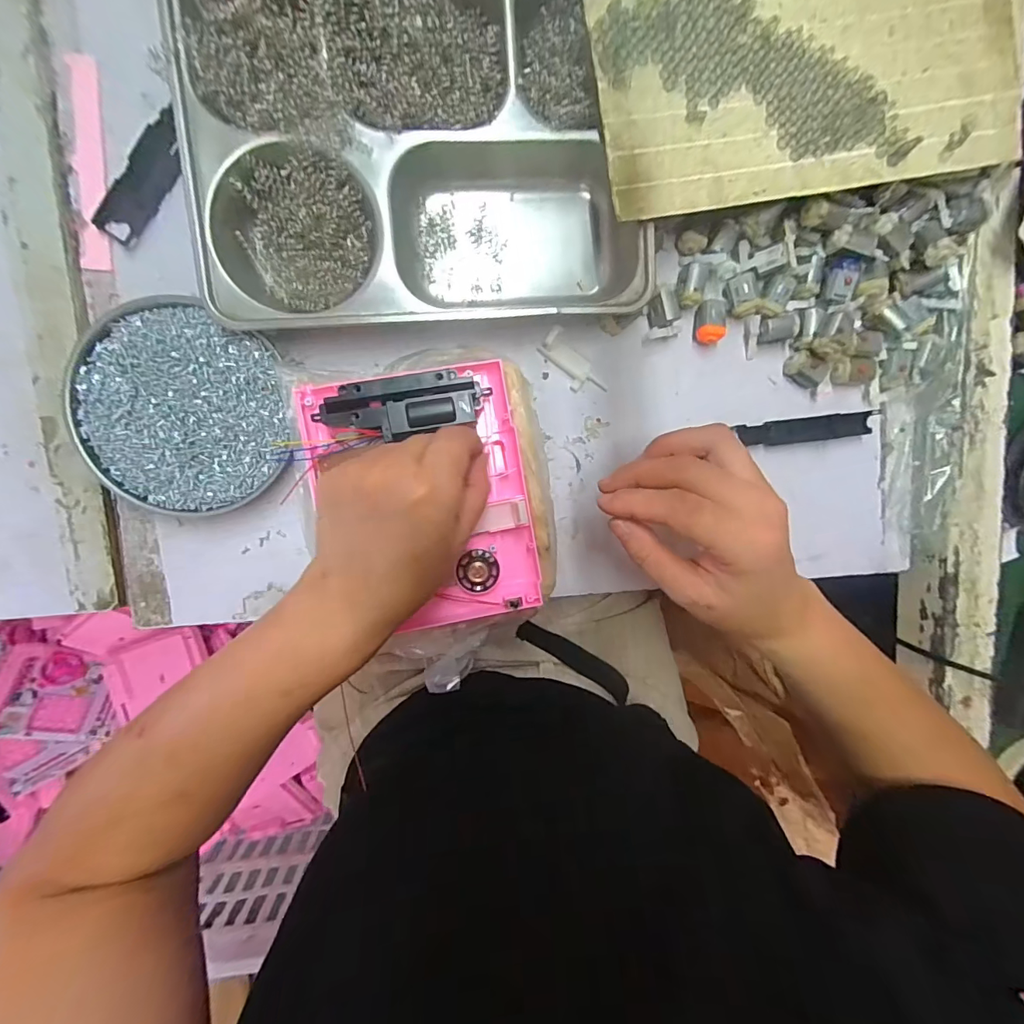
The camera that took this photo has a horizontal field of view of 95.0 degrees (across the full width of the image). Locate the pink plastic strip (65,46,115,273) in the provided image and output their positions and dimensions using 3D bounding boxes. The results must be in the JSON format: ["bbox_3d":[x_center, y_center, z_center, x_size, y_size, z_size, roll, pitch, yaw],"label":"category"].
[{"bbox_3d":[-0.266,-0.219,0.297,0.017,0.005,0.124,2,96,-6],"label":"pink plastic strip"}]

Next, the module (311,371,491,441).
[{"bbox_3d":[-0.067,-0.065,0.285,0.096,0.032,0.037,-4,97,3],"label":"module"}]

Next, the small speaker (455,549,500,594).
[{"bbox_3d":[-0.022,0.040,0.308,0.028,0.009,0.028,-1,96,-5],"label":"small speaker"}]

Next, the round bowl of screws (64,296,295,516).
[{"bbox_3d":[-0.211,-0.064,0.305,0.133,0.022,0.128,-1,96,-5],"label":"round bowl of screws"}]

